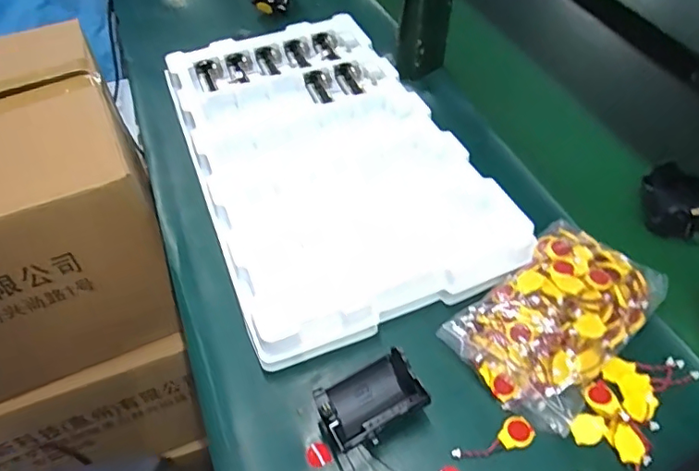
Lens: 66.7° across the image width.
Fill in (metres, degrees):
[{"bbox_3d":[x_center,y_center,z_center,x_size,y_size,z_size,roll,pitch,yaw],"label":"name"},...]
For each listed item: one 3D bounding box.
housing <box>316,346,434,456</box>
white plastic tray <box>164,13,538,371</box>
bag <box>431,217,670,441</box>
[{"bbox_3d":[0.014,0.118,0.377,0.073,0.037,0.057,-22,53,-14],"label":"housing"},{"bbox_3d":[-0.029,-0.086,0.556,0.254,0.048,0.424,-18,51,-13],"label":"white plastic tray"},{"bbox_3d":[0.164,0.060,0.421,0.107,0.037,0.168,36,59,28],"label":"bag"}]

